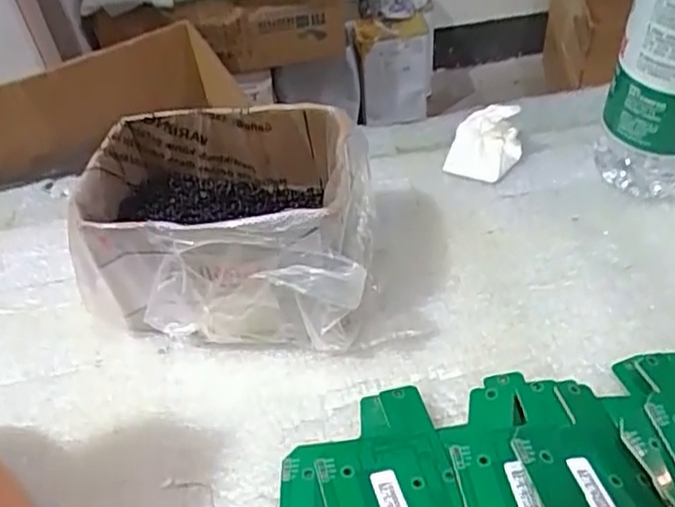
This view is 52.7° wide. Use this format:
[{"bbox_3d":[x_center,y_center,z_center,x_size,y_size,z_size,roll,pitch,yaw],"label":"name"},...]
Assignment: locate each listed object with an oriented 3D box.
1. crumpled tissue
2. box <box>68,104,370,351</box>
[{"bbox_3d":[0.090,-0.069,0.417,0.036,0.036,0.038,22,53,24],"label":"crumpled tissue"},{"bbox_3d":[-0.052,-0.013,0.348,0.132,0.079,0.101,-1,47,5],"label":"box"}]

